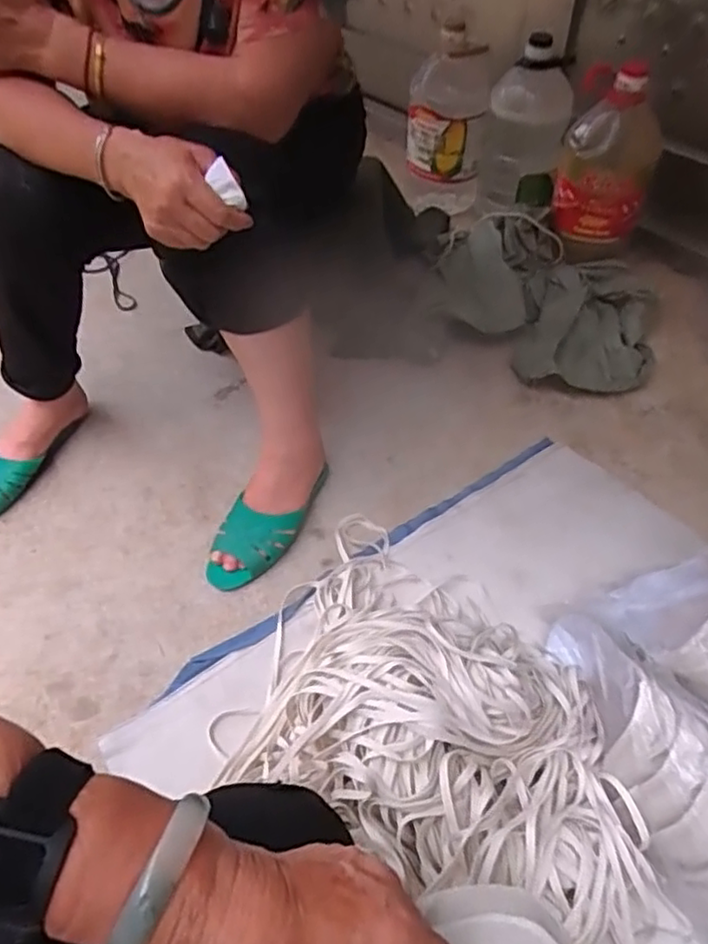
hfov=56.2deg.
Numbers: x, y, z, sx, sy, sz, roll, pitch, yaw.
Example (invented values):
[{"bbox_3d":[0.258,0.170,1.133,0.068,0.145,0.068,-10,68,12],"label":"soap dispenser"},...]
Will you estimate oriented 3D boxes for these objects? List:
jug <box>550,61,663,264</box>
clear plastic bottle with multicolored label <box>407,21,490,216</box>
[{"bbox_3d":[0.432,-0.517,1.136,0.156,0.277,0.133,14,50,12],"label":"jug"},{"bbox_3d":[0.177,-0.668,1.296,0.148,0.296,0.125,4,50,5],"label":"clear plastic bottle with multicolored label"}]

